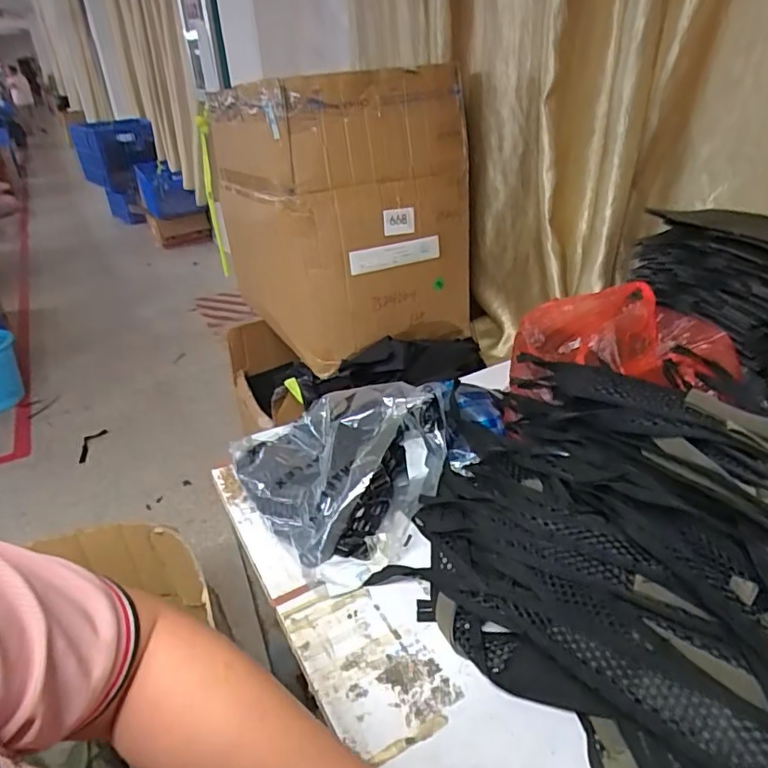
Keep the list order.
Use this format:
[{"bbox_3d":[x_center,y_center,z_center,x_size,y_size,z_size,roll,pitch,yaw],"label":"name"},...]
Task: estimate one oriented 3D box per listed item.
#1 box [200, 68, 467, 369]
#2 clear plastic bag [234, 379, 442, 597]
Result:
[{"bbox_3d":[-0.109,-0.430,1.344,0.424,0.558,0.547,-19,34,-24],"label":"box"},{"bbox_3d":[-0.074,0.089,0.709,0.295,0.129,0.225,23,39,37],"label":"clear plastic bag"}]

